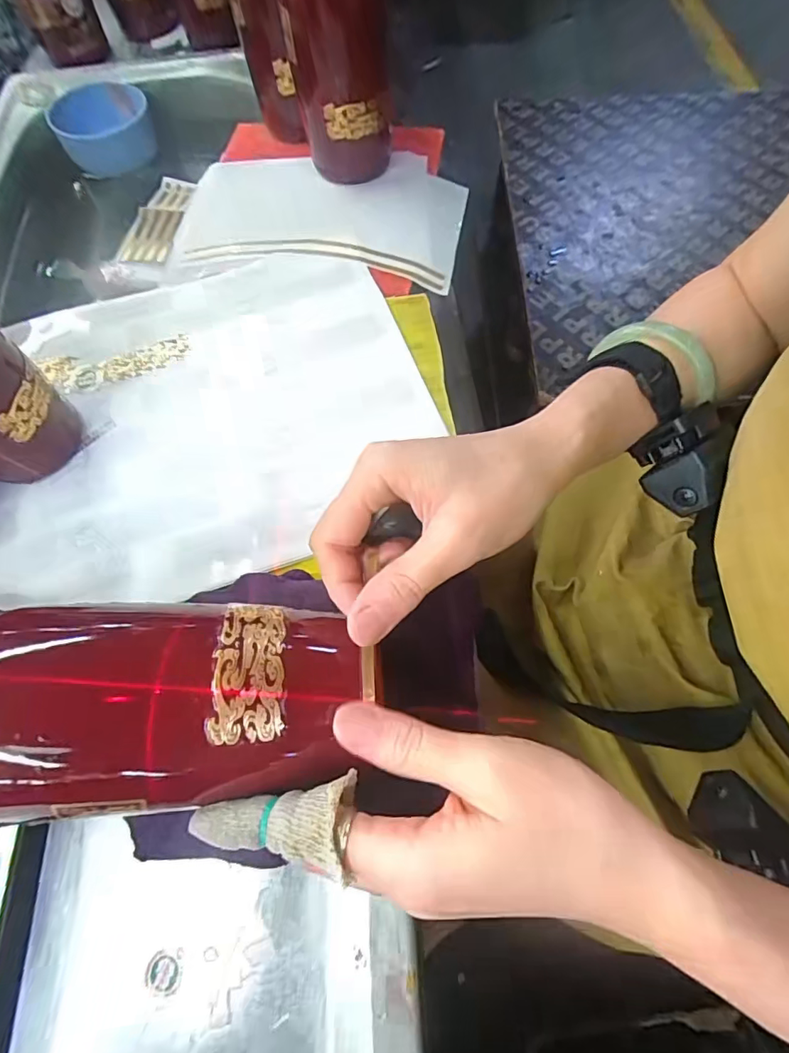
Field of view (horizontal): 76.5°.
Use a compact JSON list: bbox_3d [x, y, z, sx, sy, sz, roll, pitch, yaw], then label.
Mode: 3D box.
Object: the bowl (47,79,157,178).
[{"bbox_3d":[-0.332,-0.459,0.575,0.098,0.043,0.104,-16,68,-4],"label":"bowl"}]

